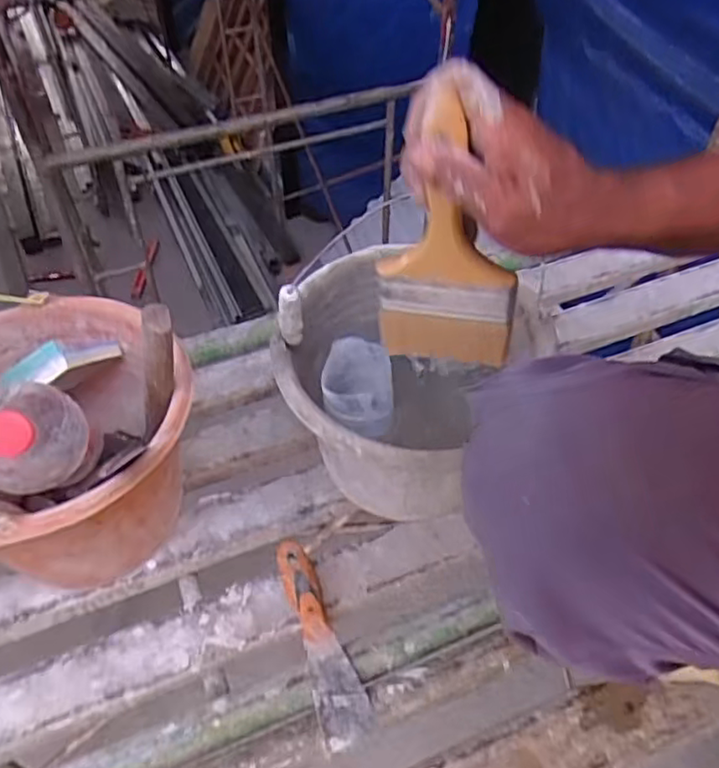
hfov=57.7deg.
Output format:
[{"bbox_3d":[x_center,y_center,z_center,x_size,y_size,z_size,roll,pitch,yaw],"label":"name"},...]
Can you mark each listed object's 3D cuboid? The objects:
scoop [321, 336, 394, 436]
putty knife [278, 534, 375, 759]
[{"bbox_3d":[-0.002,0.003,0.620,0.064,0.056,0.074,-3,47,-3],"label":"scoop"},{"bbox_3d":[-0.038,0.239,0.622,0.046,0.015,0.188,-16,61,-13],"label":"putty knife"}]

